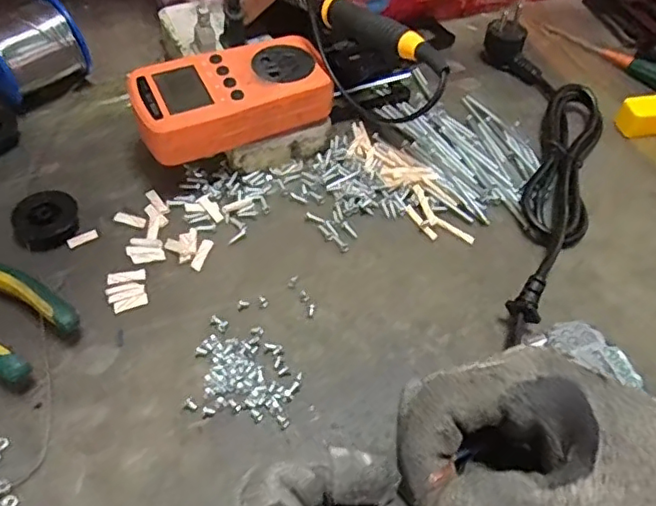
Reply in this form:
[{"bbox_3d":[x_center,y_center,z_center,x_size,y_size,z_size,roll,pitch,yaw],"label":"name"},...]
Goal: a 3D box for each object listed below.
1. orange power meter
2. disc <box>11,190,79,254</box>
[{"bbox_3d":[-0.064,-0.104,0.389,0.125,0.035,0.062,-19,56,-17],"label":"orange power meter"},{"bbox_3d":[-0.179,-0.021,0.373,0.037,0.019,0.033,-24,57,-20],"label":"disc"}]

